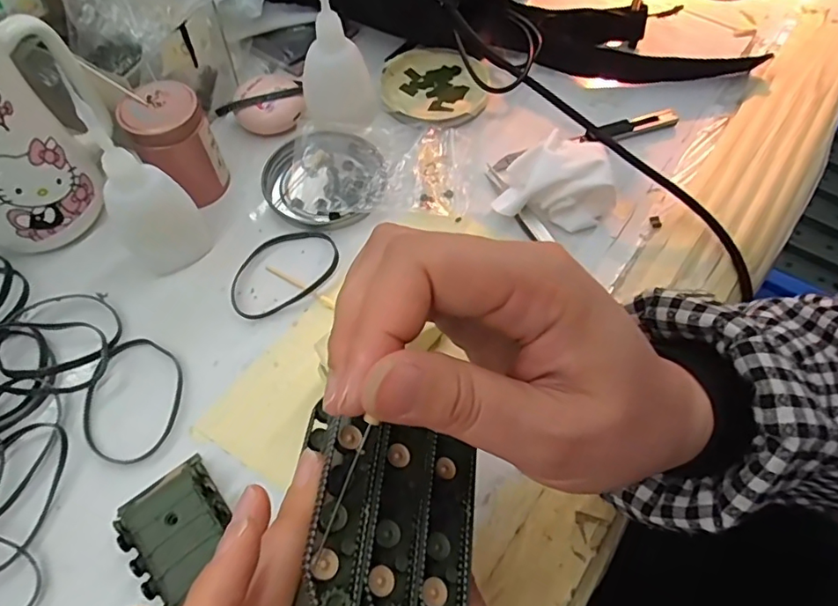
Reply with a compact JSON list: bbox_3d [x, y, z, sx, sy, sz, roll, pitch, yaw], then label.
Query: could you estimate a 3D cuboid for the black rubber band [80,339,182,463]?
[{"bbox_3d":[-0.151,0.049,0.282,0.047,0.007,0.066,-1,61,-1],"label":"black rubber band"}]

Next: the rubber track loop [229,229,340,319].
[{"bbox_3d":[-0.082,-0.021,0.324,0.071,0.004,0.049,-30,66,-16],"label":"rubber track loop"}]

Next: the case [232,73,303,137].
[{"bbox_3d":[-0.104,-0.142,0.379,0.047,0.018,0.044,0,61,-1],"label":"case"}]

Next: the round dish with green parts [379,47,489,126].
[{"bbox_3d":[0.011,-0.159,0.399,0.077,0.013,0.078,0,61,-1],"label":"round dish with green parts"}]

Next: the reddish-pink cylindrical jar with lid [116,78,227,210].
[{"bbox_3d":[-0.149,-0.095,0.331,0.048,0.064,0.042,-25,64,-14],"label":"reddish-pink cylindrical jar with lid"}]

